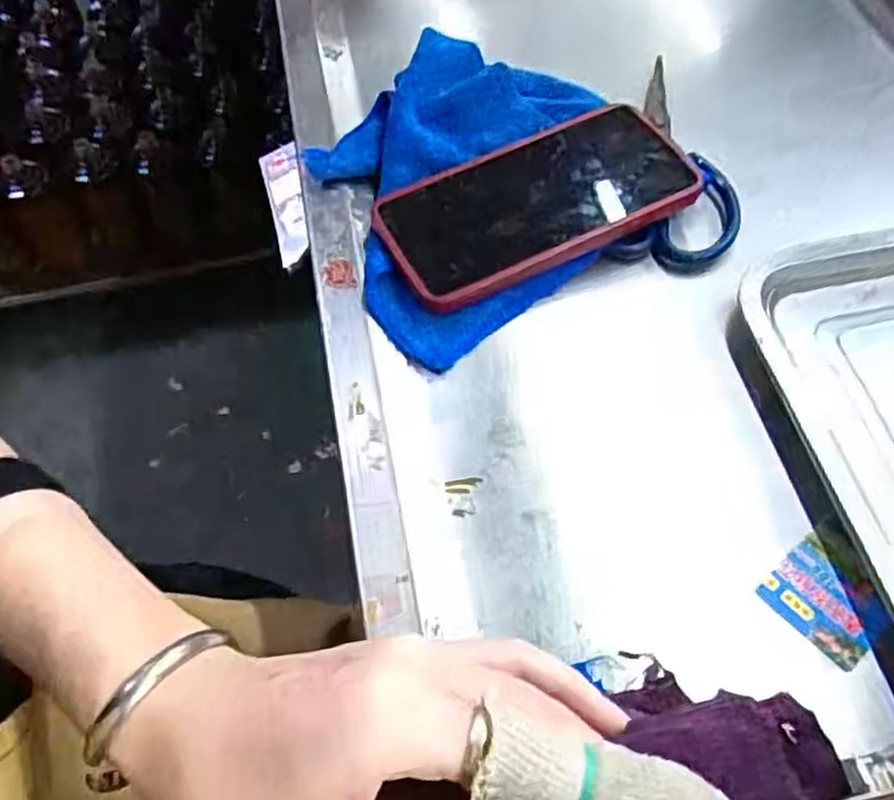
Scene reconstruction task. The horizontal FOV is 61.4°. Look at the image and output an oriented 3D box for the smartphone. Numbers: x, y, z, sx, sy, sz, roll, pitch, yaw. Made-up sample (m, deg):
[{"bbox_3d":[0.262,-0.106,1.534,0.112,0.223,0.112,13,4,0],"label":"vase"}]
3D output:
[{"bbox_3d":[0.050,-0.110,0.402,0.171,0.014,0.081,-21,61,-11],"label":"smartphone"}]

